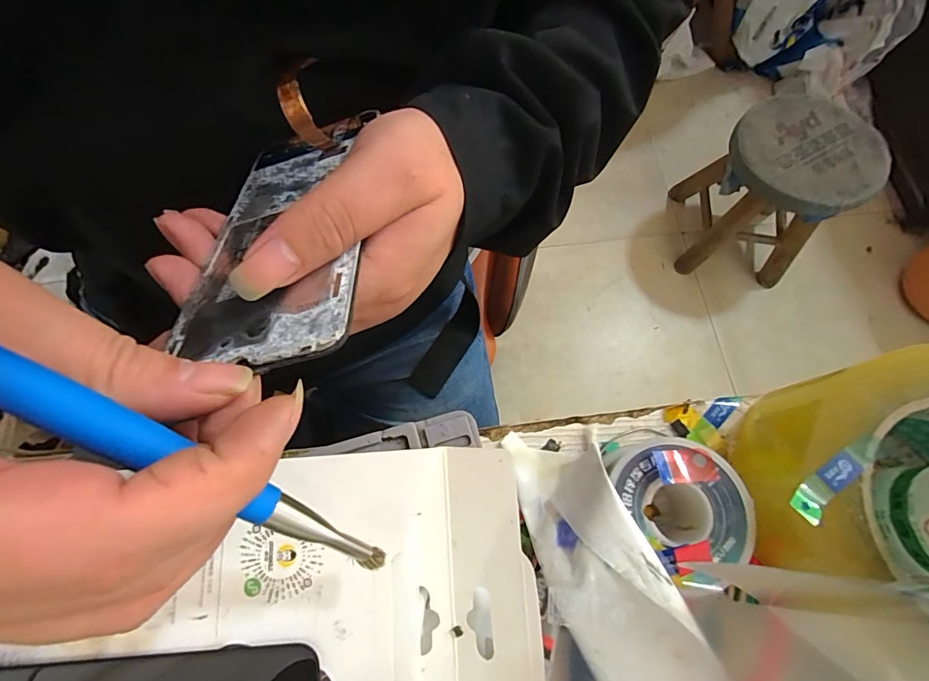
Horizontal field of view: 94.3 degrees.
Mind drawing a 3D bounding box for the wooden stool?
[{"bbox_3d":[0.647,-0.311,0.946,0.255,0.313,0.242,9,71,1],"label":"wooden stool"}]

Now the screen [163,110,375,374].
[{"bbox_3d":[-0.074,-0.049,0.178,0.069,0.004,0.152,-14,50,10],"label":"screen"}]

